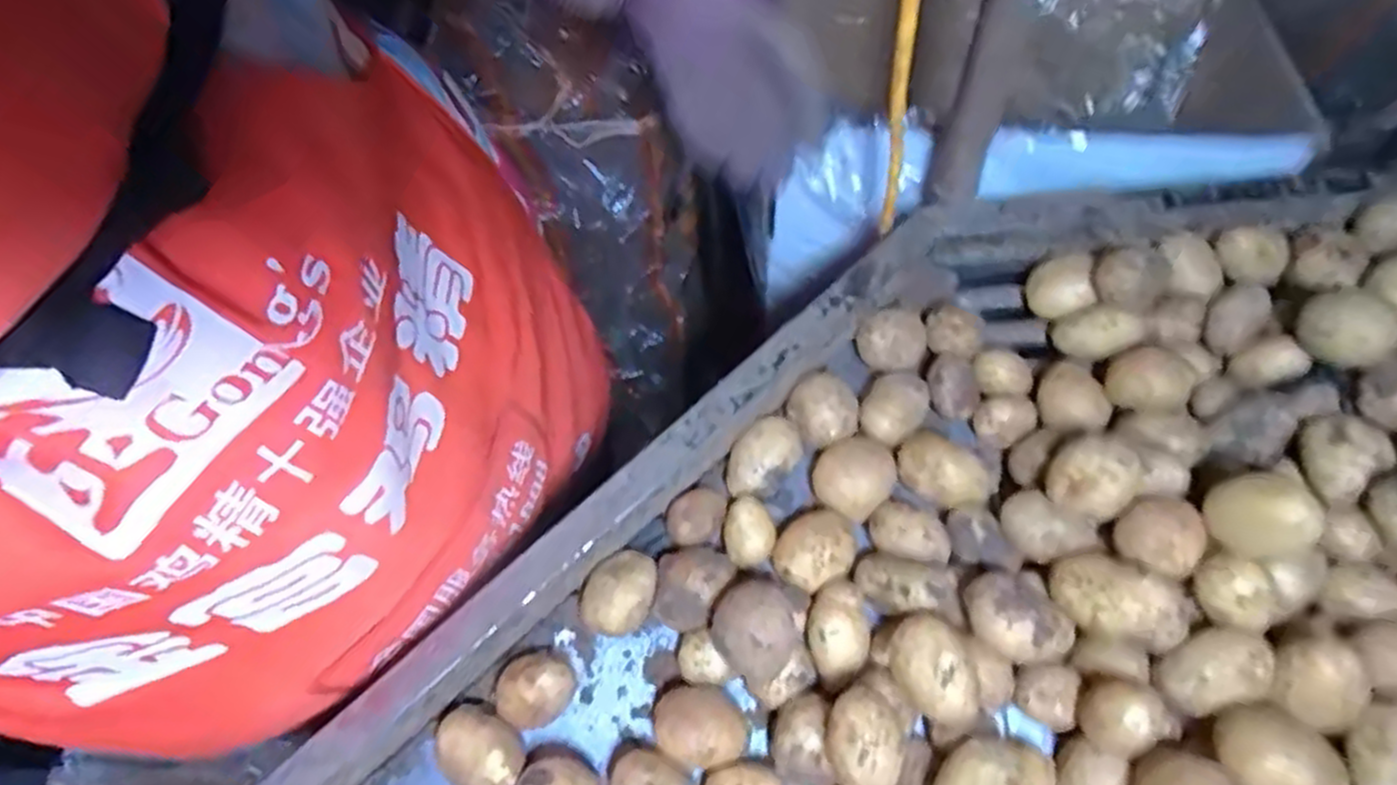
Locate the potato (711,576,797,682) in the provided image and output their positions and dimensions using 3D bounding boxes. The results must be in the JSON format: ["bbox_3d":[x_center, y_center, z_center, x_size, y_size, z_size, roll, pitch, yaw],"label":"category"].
[{"bbox_3d":[0.032,0.133,0.433,0.046,0.042,0.049,-1,64,2],"label":"potato"}]

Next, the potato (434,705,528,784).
[{"bbox_3d":[-0.123,0.208,0.444,0.052,0.039,0.039,35,71,17],"label":"potato"}]

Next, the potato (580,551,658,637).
[{"bbox_3d":[-0.047,0.125,0.474,0.041,0.035,0.051,26,68,14],"label":"potato"}]

